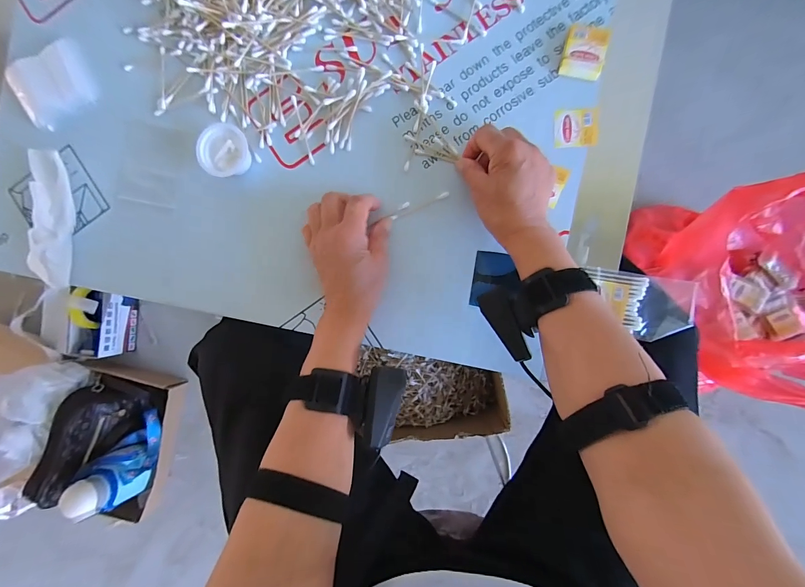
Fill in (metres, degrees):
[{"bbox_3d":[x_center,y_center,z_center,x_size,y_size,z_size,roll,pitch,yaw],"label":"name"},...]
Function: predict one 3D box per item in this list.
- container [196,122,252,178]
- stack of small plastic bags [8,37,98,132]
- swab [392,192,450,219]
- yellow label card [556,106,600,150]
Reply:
[{"bbox_3d":[-0.191,-0.152,0.377,0.052,0.026,0.049,0,91,2],"label":"container"},{"bbox_3d":[-0.397,-0.240,0.398,0.086,0.014,0.077,-34,90,2],"label":"stack of small plastic bags"},{"bbox_3d":[0.019,-0.094,0.378,0.067,0.004,0.006,-23,90,2],"label":"swab"},{"bbox_3d":[0.184,-0.174,0.370,0.045,0.004,0.040,0,89,5],"label":"yellow label card"}]

